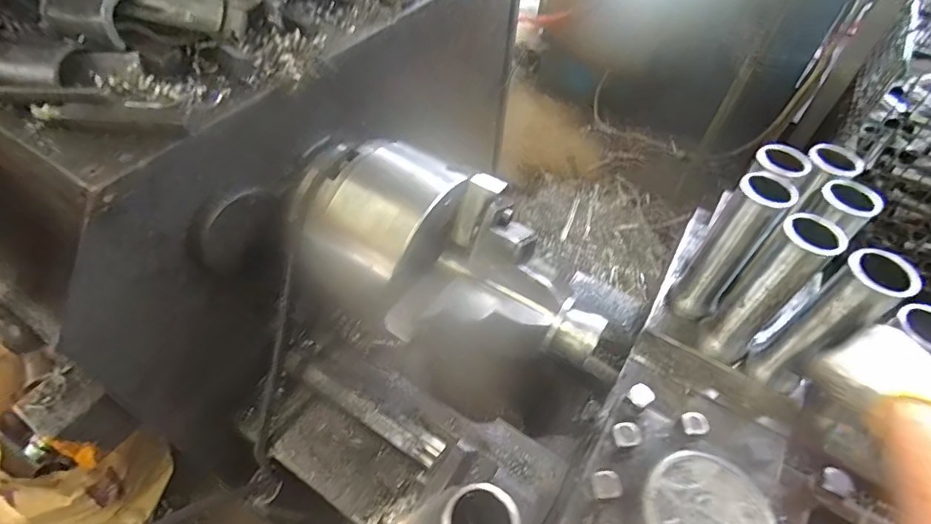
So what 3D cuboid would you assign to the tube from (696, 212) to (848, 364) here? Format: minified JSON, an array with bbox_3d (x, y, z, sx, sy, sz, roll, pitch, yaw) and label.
[{"bbox_3d":[0.315,0.035,0.516,0.050,0.197,0.050,34,56,22],"label":"tube"}]

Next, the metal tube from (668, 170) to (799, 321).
[{"bbox_3d":[0.294,-0.013,0.548,0.048,0.191,0.054,29,55,18],"label":"metal tube"}]

